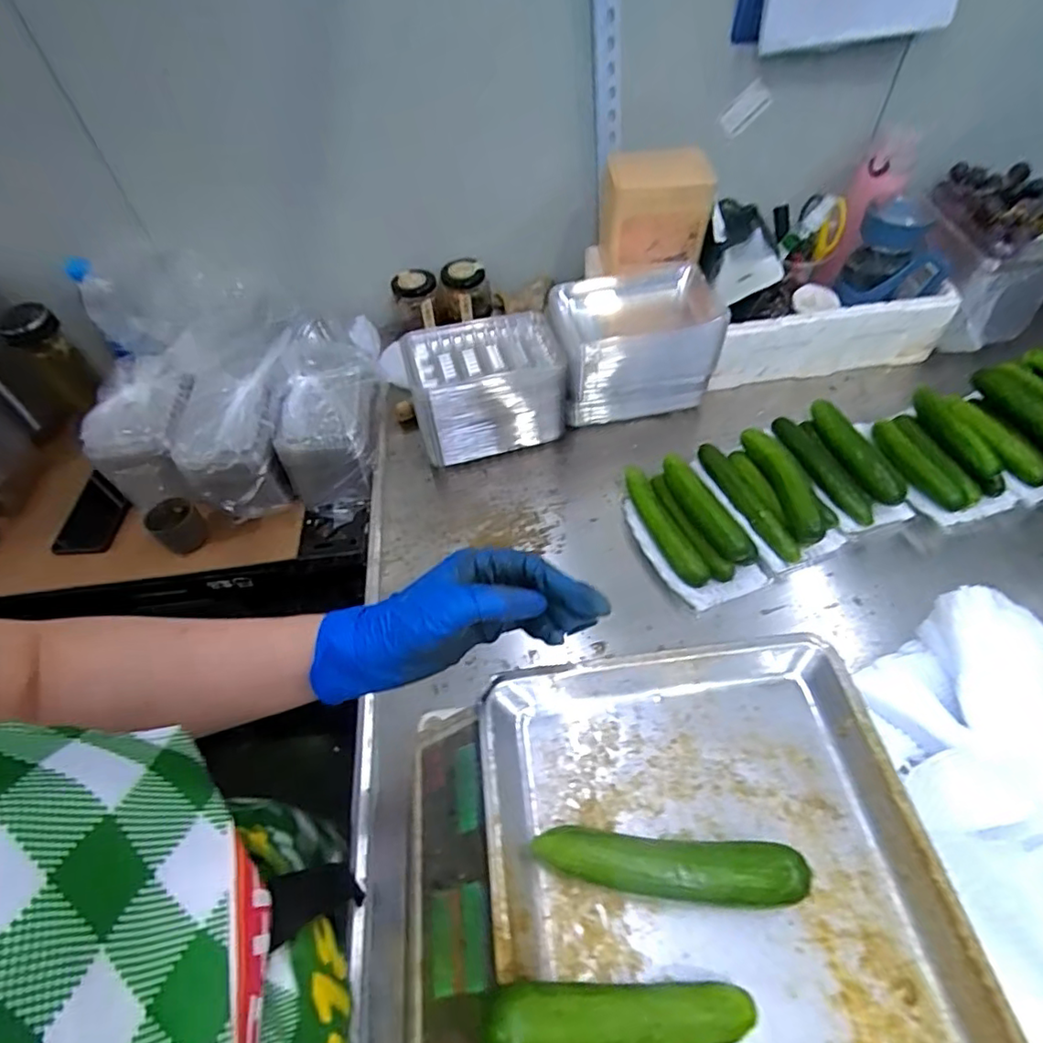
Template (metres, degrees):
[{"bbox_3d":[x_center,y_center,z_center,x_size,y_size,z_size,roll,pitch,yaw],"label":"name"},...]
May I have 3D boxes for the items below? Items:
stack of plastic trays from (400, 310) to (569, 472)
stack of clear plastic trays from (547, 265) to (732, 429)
[{"bbox_3d":[-0.043,-0.161,0.742,0.187,0.143,0.110,-14,54,-4],"label":"stack of plastic trays"},{"bbox_3d":[0.147,-0.224,0.775,0.208,0.146,0.129,-13,54,-4],"label":"stack of clear plastic trays"}]

